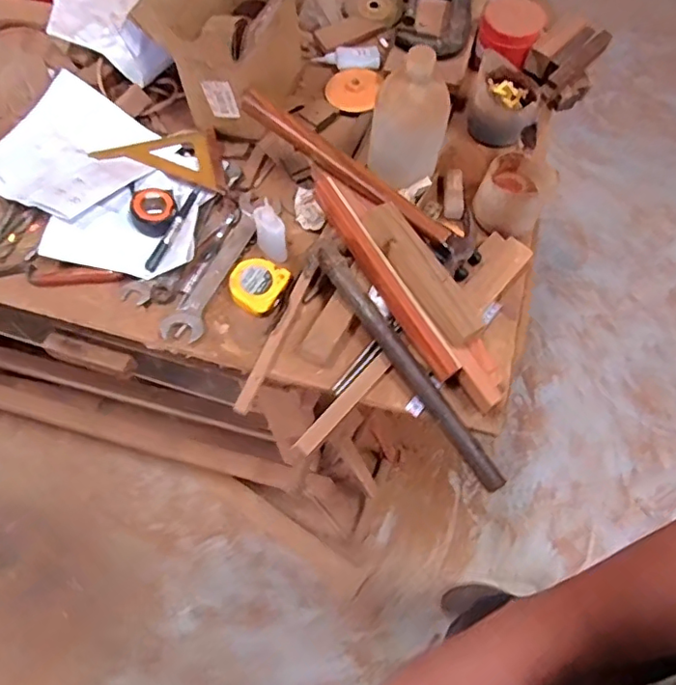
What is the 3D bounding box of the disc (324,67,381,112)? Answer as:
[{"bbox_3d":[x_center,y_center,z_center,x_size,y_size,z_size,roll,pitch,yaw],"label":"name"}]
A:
[{"bbox_3d":[0.025,-0.405,0.887,0.081,0.020,0.097,11,64,2],"label":"disc"}]

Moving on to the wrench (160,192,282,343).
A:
[{"bbox_3d":[-0.153,-0.104,0.752,0.058,0.015,0.244,21,65,7],"label":"wrench"}]

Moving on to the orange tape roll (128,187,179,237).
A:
[{"bbox_3d":[-0.250,-0.183,0.760,0.065,0.037,0.068,1,66,-3],"label":"orange tape roll"}]

